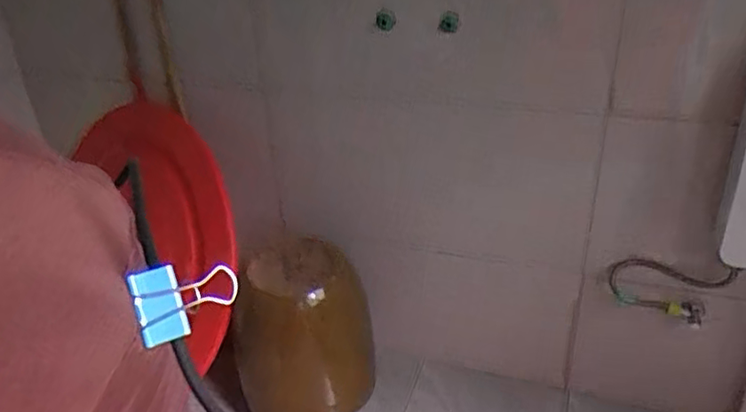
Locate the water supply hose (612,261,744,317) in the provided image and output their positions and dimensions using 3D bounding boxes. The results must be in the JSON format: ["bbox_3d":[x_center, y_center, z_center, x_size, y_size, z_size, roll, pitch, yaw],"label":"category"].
[{"bbox_3d":[0.660,0.181,1.328,0.240,0.147,0.043,12,32,26],"label":"water supply hose"}]

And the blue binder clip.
[{"bbox_3d":[-0.067,0.031,0.210,0.034,0.025,0.013,-21,8,-37],"label":"blue binder clip"}]

